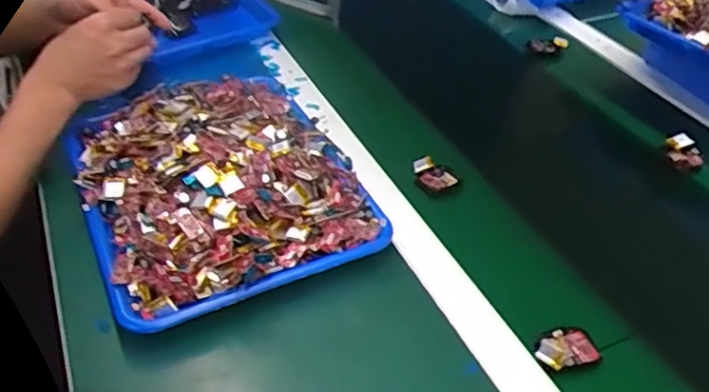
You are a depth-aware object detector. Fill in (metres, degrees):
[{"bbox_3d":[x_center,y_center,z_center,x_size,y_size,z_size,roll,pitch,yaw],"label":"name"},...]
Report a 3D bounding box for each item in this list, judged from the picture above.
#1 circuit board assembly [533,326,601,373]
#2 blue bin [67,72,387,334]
[{"bbox_3d":[0.171,0.124,0.536,0.054,0.010,0.037,-8,42,-10],"label":"circuit board assembly"},{"bbox_3d":[-0.139,-0.022,0.649,0.248,0.073,0.310,-18,44,-20],"label":"blue bin"}]

